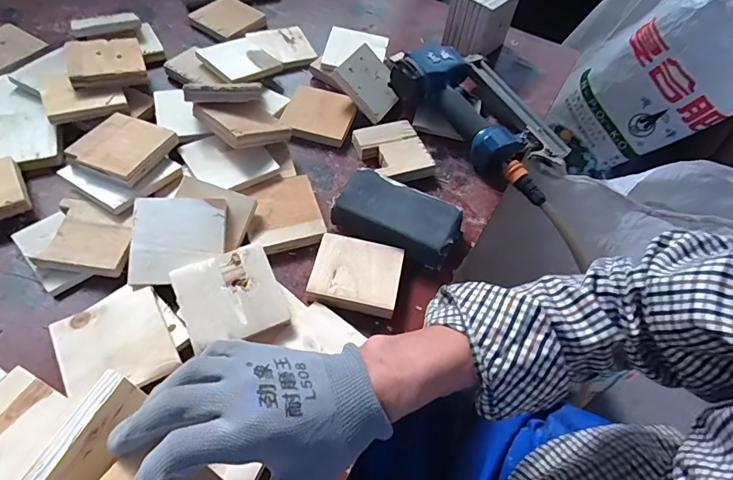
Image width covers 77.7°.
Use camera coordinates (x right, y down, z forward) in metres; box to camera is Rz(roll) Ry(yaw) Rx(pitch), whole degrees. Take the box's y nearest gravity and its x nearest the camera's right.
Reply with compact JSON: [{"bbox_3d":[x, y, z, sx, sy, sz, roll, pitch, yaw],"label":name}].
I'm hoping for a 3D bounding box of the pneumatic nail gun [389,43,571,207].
[{"bbox_3d":[0.176,-0.184,0.629,0.261,0.075,0.156,40,59,21],"label":"pneumatic nail gun"}]

